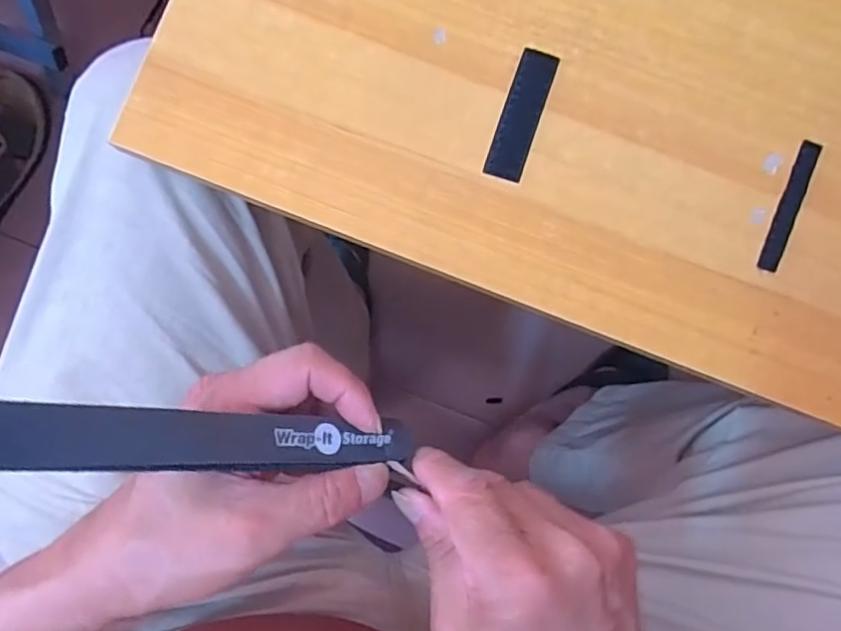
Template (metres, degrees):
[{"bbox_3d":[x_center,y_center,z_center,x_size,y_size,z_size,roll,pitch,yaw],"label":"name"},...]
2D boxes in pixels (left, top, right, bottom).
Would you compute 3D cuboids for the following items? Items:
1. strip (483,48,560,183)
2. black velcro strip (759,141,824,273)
[{"bbox_3d":[0.052,-0.102,0.304,0.020,0.004,0.068,18,85,0],"label":"strip"},{"bbox_3d":[0.187,-0.056,0.303,0.011,0.004,0.069,23,85,1],"label":"black velcro strip"}]

